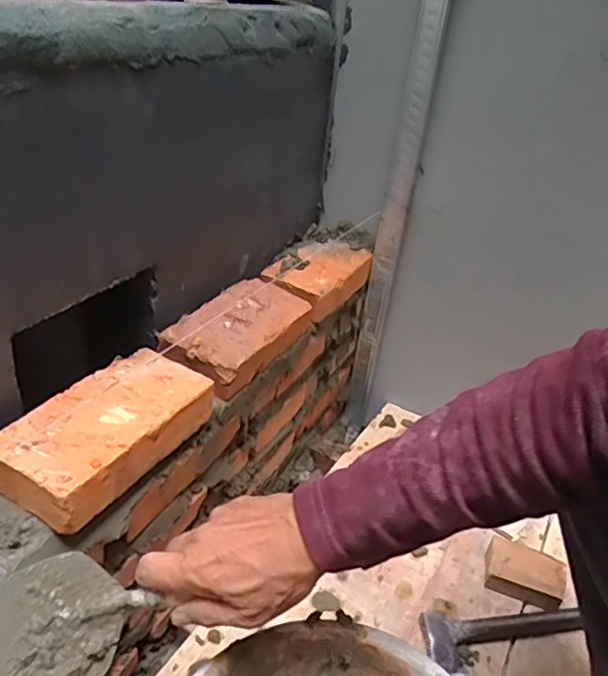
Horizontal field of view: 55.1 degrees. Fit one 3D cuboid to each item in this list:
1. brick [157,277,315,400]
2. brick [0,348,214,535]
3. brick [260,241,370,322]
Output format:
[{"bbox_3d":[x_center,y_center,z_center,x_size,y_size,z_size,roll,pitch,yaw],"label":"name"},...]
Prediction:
[{"bbox_3d":[-0.076,-0.008,0.684,0.103,0.050,0.201,19,32,19],"label":"brick"},{"bbox_3d":[-0.173,0.080,0.524,0.091,0.045,0.190,20,32,21],"label":"brick"},{"bbox_3d":[0.021,-0.089,0.832,0.097,0.047,0.187,22,33,24],"label":"brick"}]

